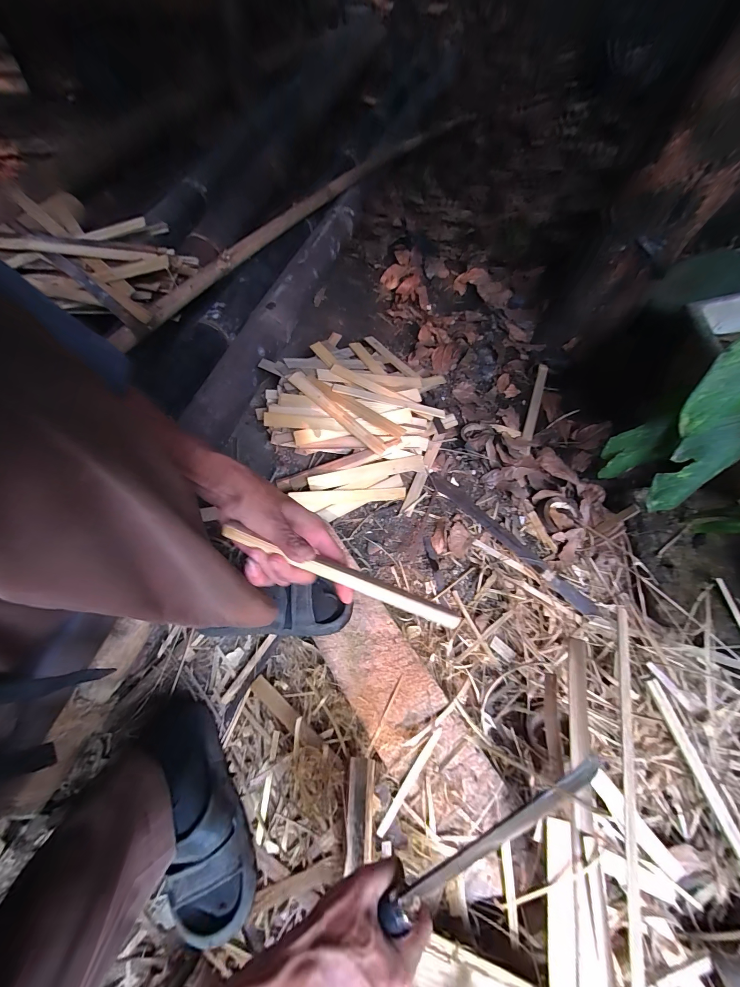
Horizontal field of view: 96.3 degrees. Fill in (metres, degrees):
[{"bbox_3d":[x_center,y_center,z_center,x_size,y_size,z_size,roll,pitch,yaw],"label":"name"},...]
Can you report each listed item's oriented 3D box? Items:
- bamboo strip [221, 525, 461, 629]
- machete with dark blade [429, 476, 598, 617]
[{"bbox_3d":[-0.025,0.075,0.304,0.228,0.004,0.016,22,83,-1],"label":"bamboo strip"},{"bbox_3d":[0.266,0.086,0.642,0.370,0.015,0.037,43,54,17],"label":"machete with dark blade"}]

